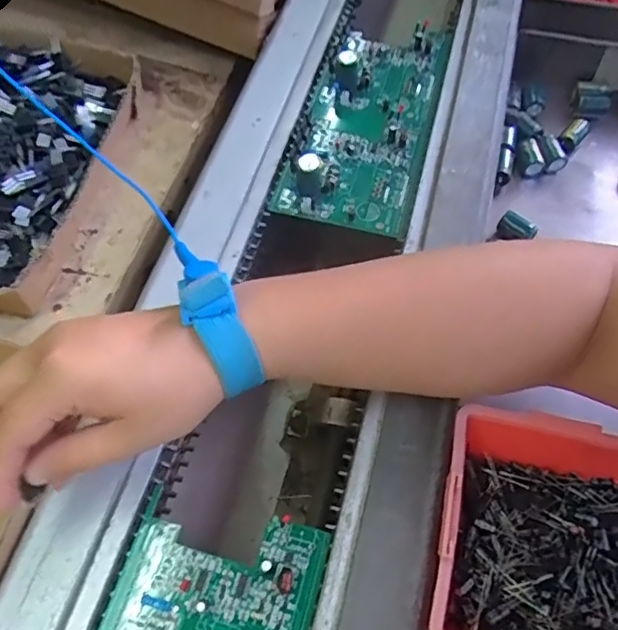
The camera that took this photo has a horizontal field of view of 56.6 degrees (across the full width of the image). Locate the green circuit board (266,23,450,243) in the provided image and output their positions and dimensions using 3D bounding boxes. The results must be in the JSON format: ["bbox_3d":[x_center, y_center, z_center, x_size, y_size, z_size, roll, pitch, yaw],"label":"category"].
[{"bbox_3d":[0.045,-0.153,0.428,0.089,0.030,0.206,14,62,4],"label":"green circuit board"}]

